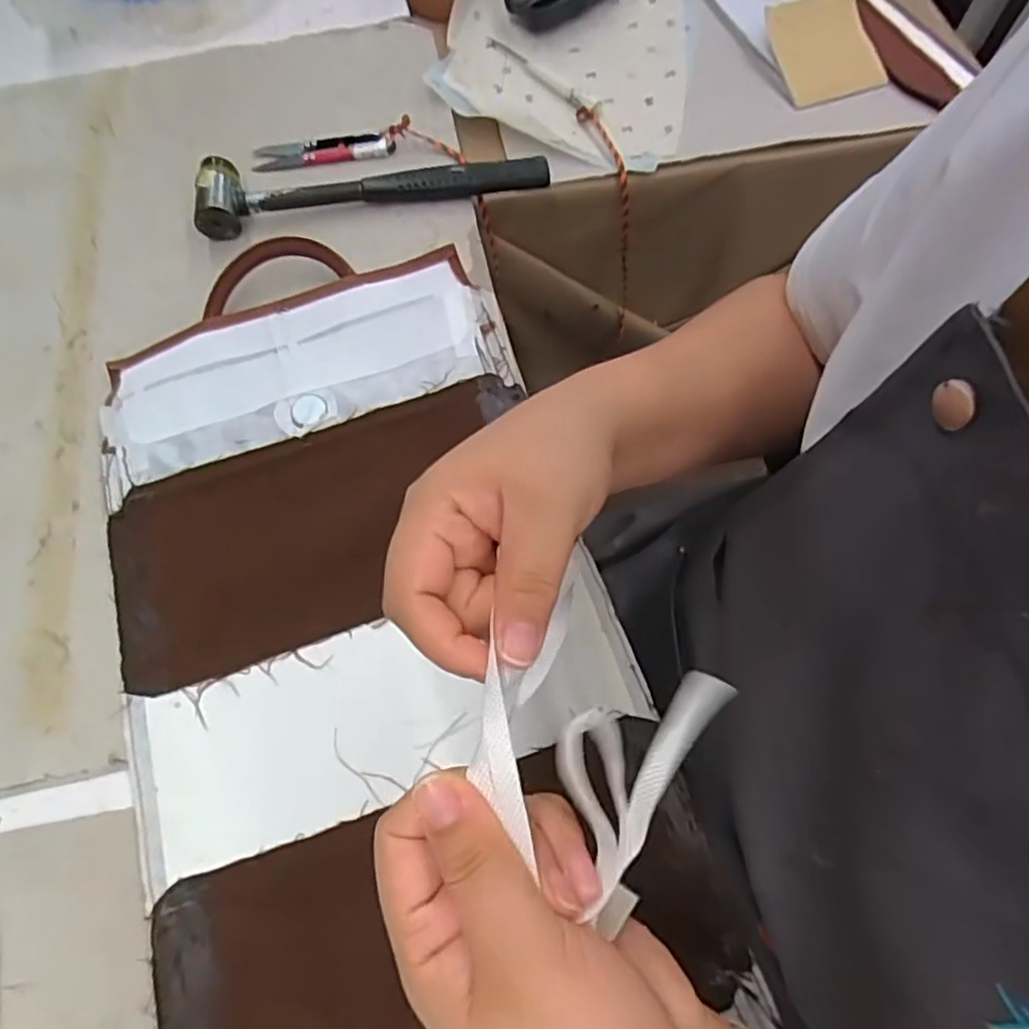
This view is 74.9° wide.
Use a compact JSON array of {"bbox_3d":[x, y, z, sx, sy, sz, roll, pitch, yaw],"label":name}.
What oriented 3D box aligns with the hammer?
[{"bbox_3d":[-0.099,-0.236,0.466,0.239,0.027,0.045,-10,67,-1],"label":"hammer"}]

